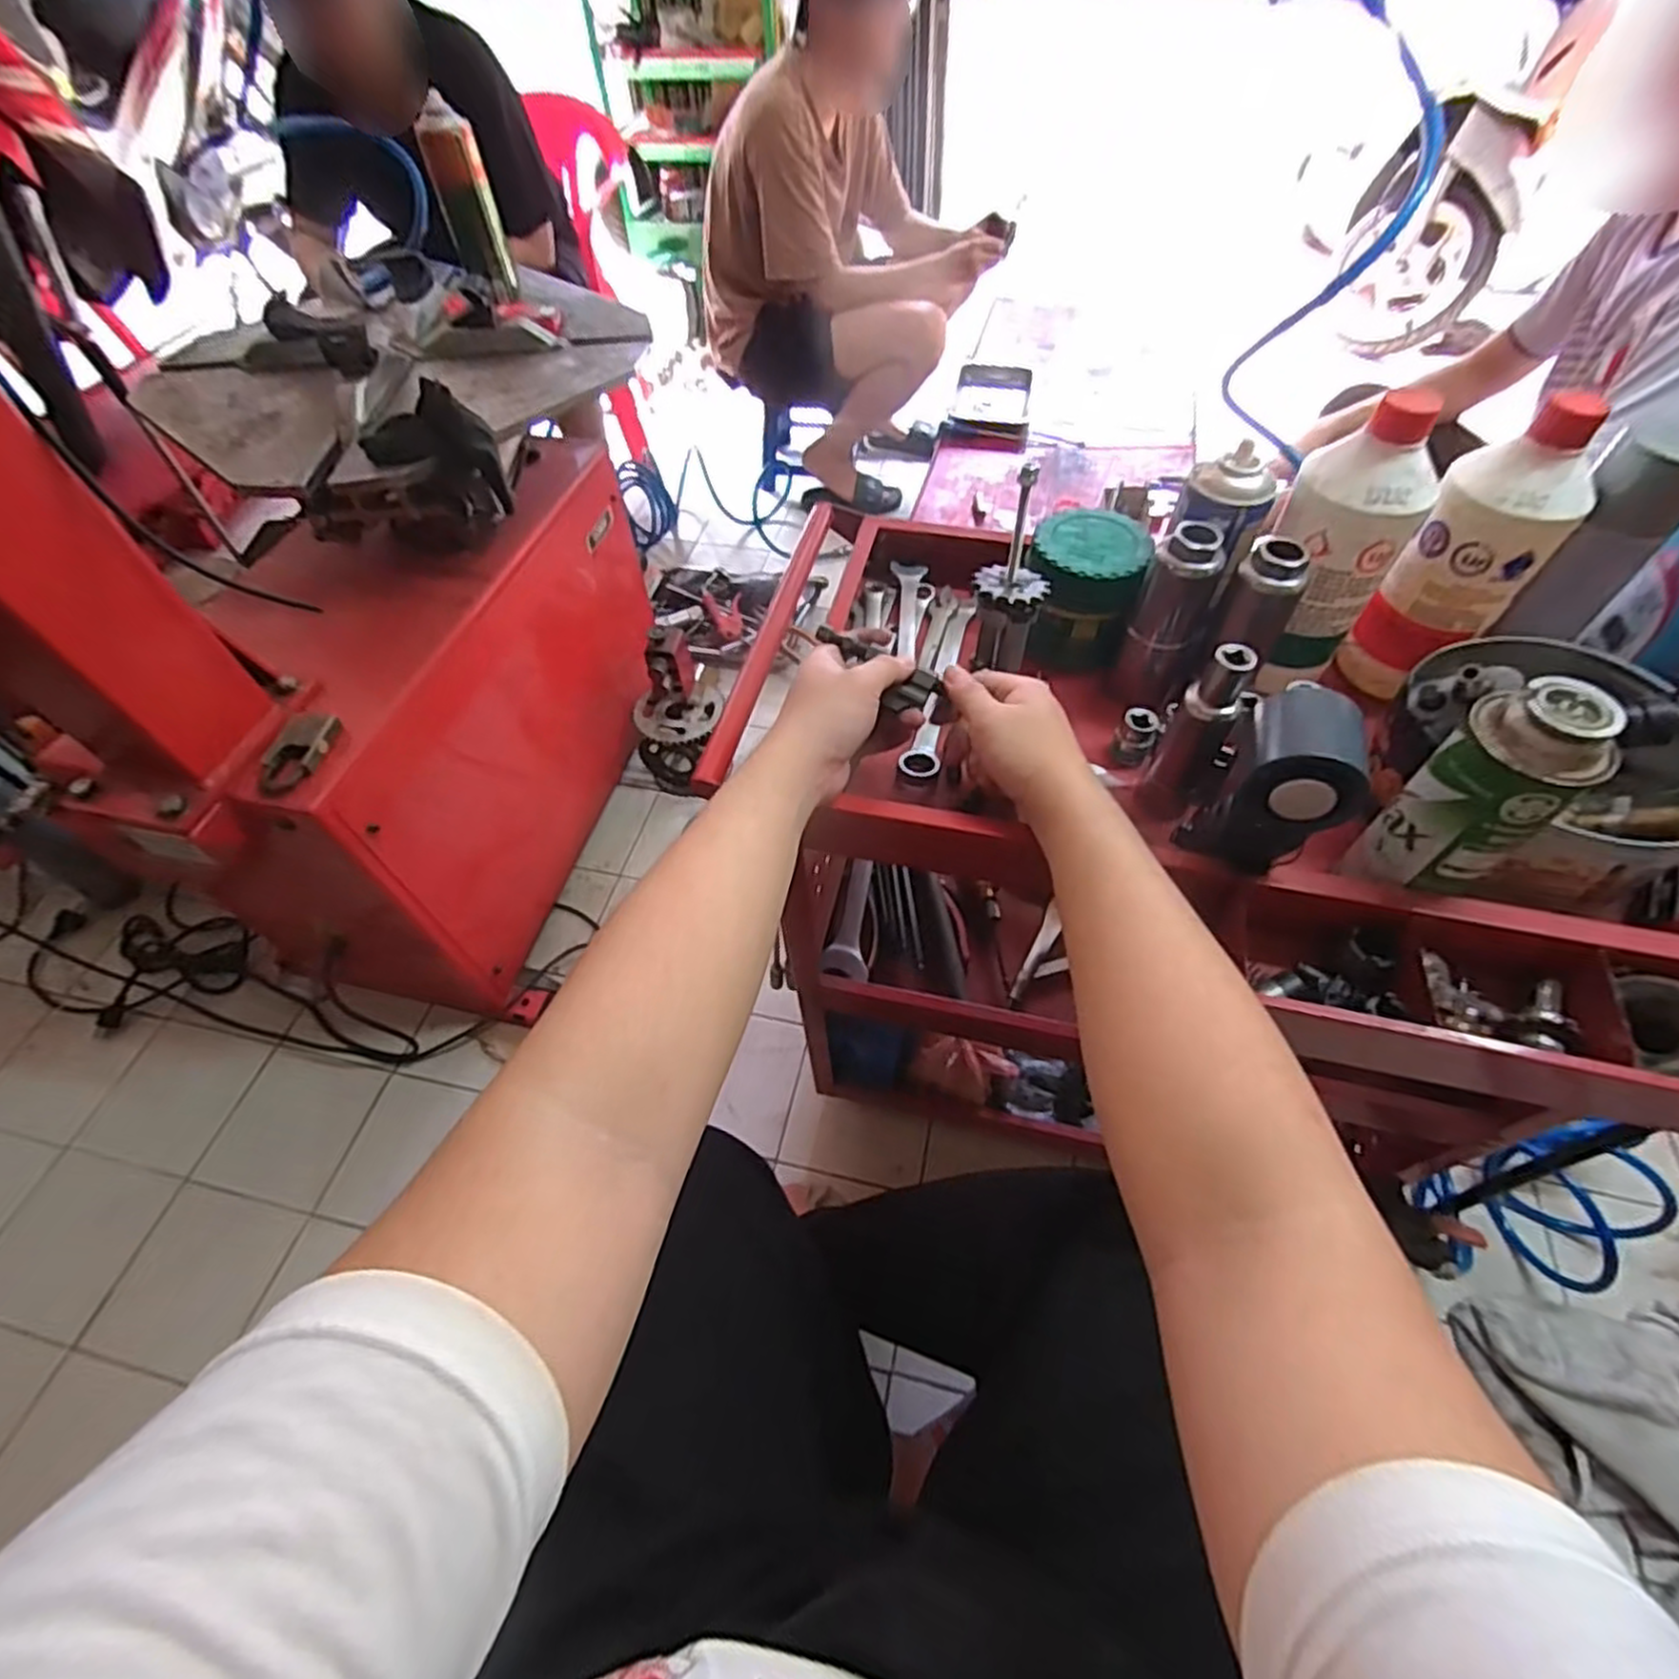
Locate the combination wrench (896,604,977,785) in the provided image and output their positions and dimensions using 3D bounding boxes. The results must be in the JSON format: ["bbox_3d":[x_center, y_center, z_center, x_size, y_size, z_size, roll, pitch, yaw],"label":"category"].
[{"bbox_3d":[0.088,-0.137,0.657,0.031,0.024,0.226,10,56,9],"label":"combination wrench"}]

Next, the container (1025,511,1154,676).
[{"bbox_3d":[0.208,-0.218,0.652,0.090,0.085,0.103,10,56,9],"label":"container"}]

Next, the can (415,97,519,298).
[{"bbox_3d":[-0.489,-0.839,0.997,0.066,0.196,0.049,-19,57,-11],"label":"can"}]

